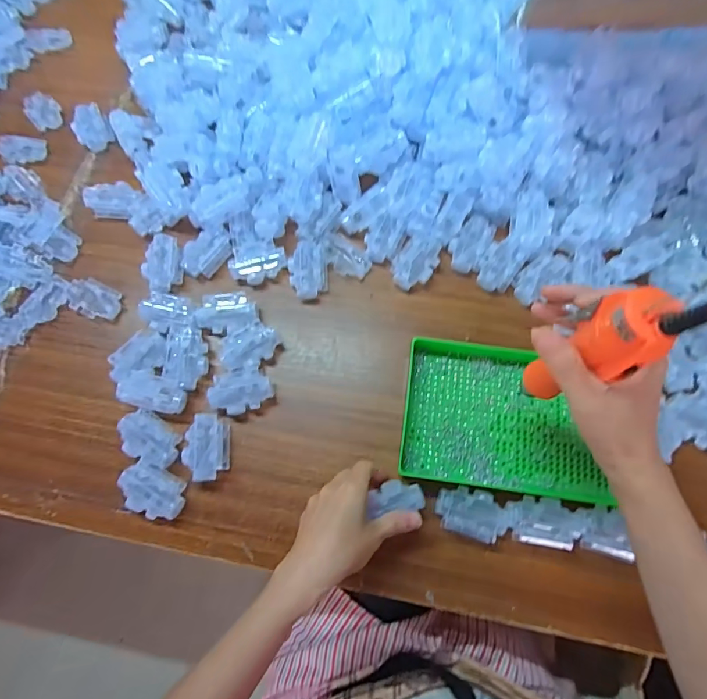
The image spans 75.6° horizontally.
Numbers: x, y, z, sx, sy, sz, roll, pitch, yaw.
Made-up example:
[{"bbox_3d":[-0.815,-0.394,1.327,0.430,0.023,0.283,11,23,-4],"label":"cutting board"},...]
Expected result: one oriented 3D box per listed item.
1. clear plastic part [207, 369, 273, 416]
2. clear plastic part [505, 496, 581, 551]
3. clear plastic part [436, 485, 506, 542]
[{"bbox_3d":[-0.126,0.048,0.512,0.068,0.033,0.047,-17,73,-4],"label":"clear plastic part"},{"bbox_3d":[0.188,0.171,0.455,0.066,0.020,0.046,8,73,4],"label":"clear plastic part"},{"bbox_3d":[0.120,0.165,0.464,0.068,0.017,0.045,18,74,7],"label":"clear plastic part"}]

